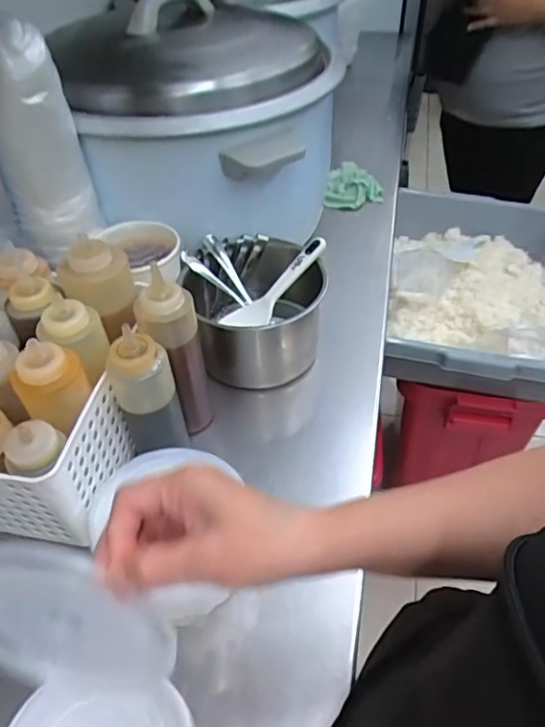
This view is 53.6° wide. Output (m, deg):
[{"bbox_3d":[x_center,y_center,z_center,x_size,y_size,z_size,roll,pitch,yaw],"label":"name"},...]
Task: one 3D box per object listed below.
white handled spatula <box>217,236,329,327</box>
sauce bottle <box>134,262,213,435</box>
[{"bbox_3d":[0.007,-0.092,0.667,0.158,0.016,0.055,-45,52,7],"label":"white handled spatula"},{"bbox_3d":[-0.095,-0.004,0.561,0.052,0.201,0.048,-1,46,2],"label":"sauce bottle"}]

